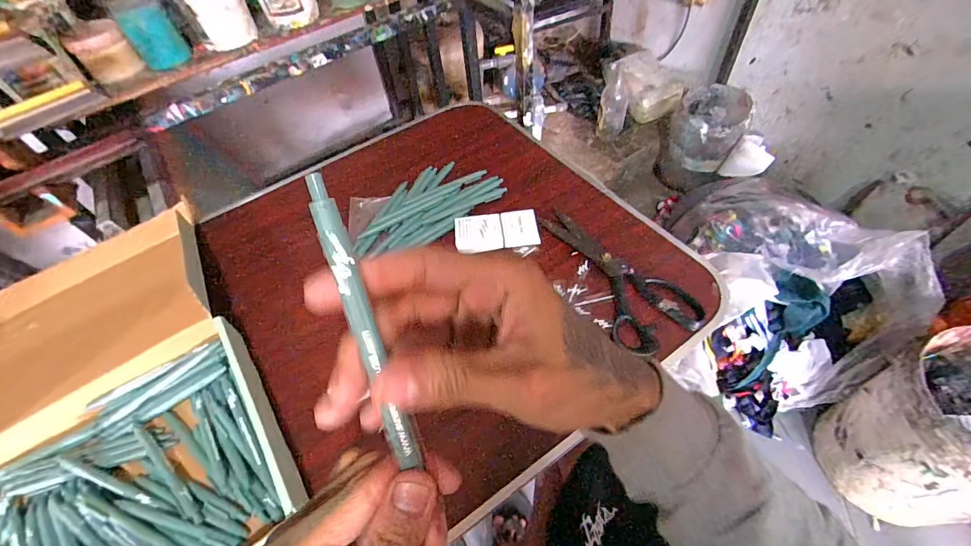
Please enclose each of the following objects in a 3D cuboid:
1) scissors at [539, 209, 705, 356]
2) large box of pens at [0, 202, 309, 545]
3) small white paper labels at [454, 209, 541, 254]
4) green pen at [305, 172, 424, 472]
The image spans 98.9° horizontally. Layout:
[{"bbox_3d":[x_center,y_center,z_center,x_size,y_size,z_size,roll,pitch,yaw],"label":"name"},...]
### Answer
[{"bbox_3d":[0.165,-0.006,0.528,0.097,0.025,0.223,-21,54,-11],"label":"scissors"},{"bbox_3d":[-0.441,0.146,0.457,0.328,0.083,0.524,-33,57,-18],"label":"large box of pens"},{"bbox_3d":[0.016,-0.058,0.580,0.114,0.015,0.058,-6,53,1],"label":"small white paper labels"},{"bbox_3d":[-0.049,0.024,0.170,0.010,0.128,0.006,-16,11,-7],"label":"green pen"}]

